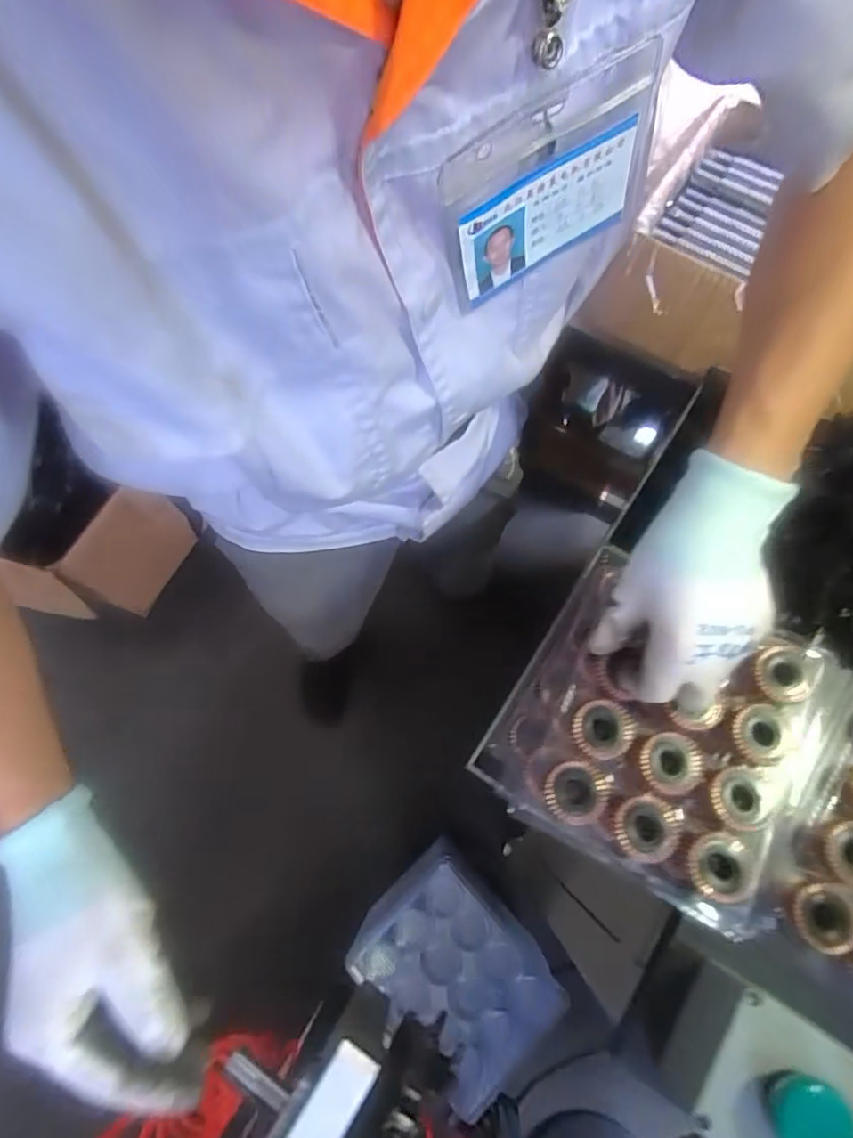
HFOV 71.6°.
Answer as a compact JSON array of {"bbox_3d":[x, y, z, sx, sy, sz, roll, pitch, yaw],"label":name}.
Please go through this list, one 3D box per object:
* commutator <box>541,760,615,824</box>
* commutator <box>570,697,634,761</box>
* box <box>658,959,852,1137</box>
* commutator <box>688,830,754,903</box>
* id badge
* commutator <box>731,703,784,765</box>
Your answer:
[{"bbox_3d":[0.095,0.143,0.378,0.041,0.015,0.036,19,73,8],"label":"commutator"},{"bbox_3d":[0.117,0.106,0.391,0.041,0.015,0.037,-2,71,1],"label":"commutator"},{"bbox_3d":[0.189,0.279,0.321,0.080,0.066,0.077,30,75,11],"label":"box"},{"bbox_3d":[0.178,0.179,0.355,0.038,0.014,0.037,-1,71,2],"label":"commutator"},{"bbox_3d":[0.052,-0.164,0.261,0.096,0.078,0.005,-30,68,0],"label":"id badge"},{"bbox_3d":[0.214,0.106,0.381,0.033,0.015,0.034,18,73,8],"label":"commutator"}]

